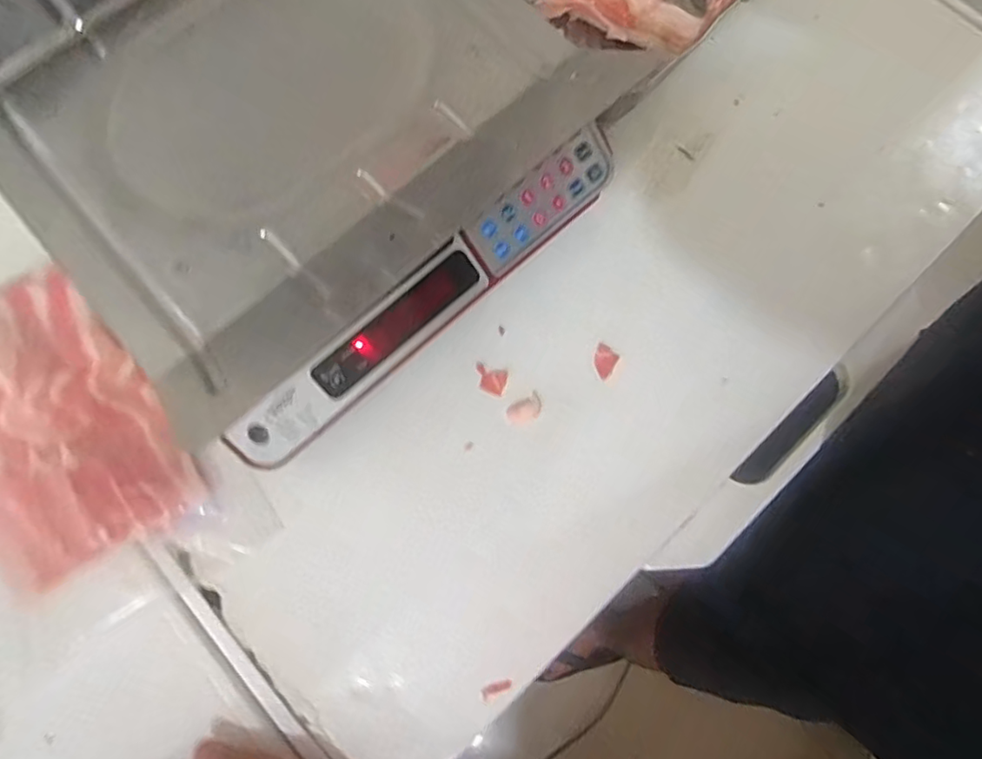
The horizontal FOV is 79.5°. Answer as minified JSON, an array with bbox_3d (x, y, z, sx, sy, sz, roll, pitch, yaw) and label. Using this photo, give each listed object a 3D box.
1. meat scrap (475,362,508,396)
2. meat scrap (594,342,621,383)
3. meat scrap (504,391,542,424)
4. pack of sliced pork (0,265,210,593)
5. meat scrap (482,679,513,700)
[{"bbox_3d":[0.000,0.000,0.451,0.025,0.004,0.021,15,72,-11],"label":"meat scrap"},{"bbox_3d":[0.087,-0.014,0.457,0.019,0.011,0.027,27,76,10],"label":"meat scrap"},{"bbox_3d":[0.026,0.024,0.447,0.029,0.012,0.016,-30,74,-7],"label":"meat scrap"},{"bbox_3d":[-0.320,0.028,0.426,0.140,0.029,0.223,-34,75,-8],"label":"pack of sliced pork"},{"bbox_3d":[0.004,0.211,0.404,0.023,0.004,0.008,-24,74,-5],"label":"meat scrap"}]

